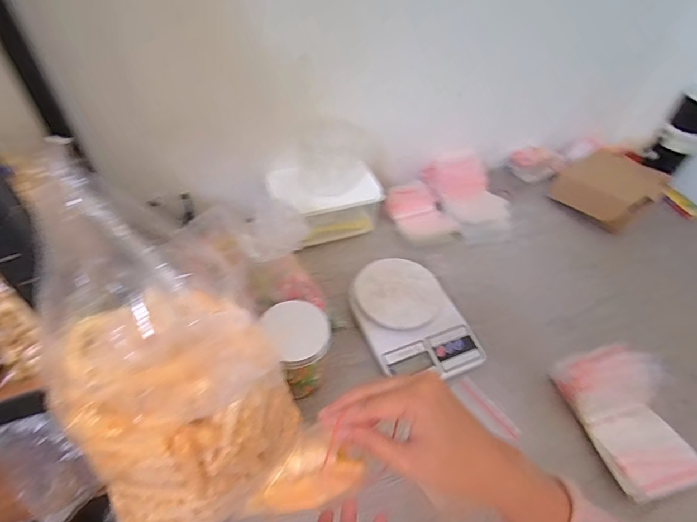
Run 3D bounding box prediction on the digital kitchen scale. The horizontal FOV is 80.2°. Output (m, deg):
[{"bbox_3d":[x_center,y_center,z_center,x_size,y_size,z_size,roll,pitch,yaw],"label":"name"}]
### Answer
[{"bbox_3d":[0.095,0.084,0.630,0.153,0.038,0.206,-16,51,-18],"label":"digital kitchen scale"}]

